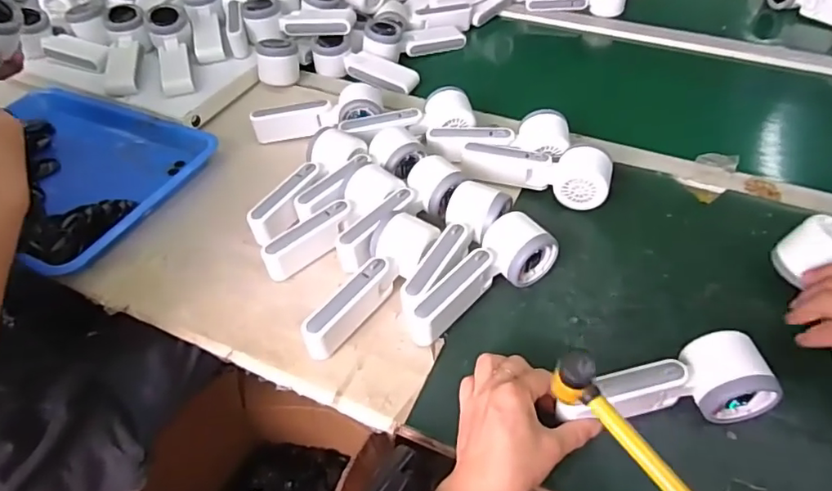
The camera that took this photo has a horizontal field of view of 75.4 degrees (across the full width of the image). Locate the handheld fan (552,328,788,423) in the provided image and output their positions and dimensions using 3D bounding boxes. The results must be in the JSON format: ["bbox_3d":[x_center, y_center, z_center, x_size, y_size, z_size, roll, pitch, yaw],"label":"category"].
[{"bbox_3d":[0.193,0.113,0.435,0.164,0.044,0.057,-8,46,1],"label":"handheld fan"}]

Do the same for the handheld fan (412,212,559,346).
[{"bbox_3d":[0.055,0.025,0.514,0.168,0.053,0.060,-27,51,-22],"label":"handheld fan"}]

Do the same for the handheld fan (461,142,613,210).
[{"bbox_3d":[0.135,-0.086,0.613,0.164,0.046,0.054,12,48,13],"label":"handheld fan"}]

